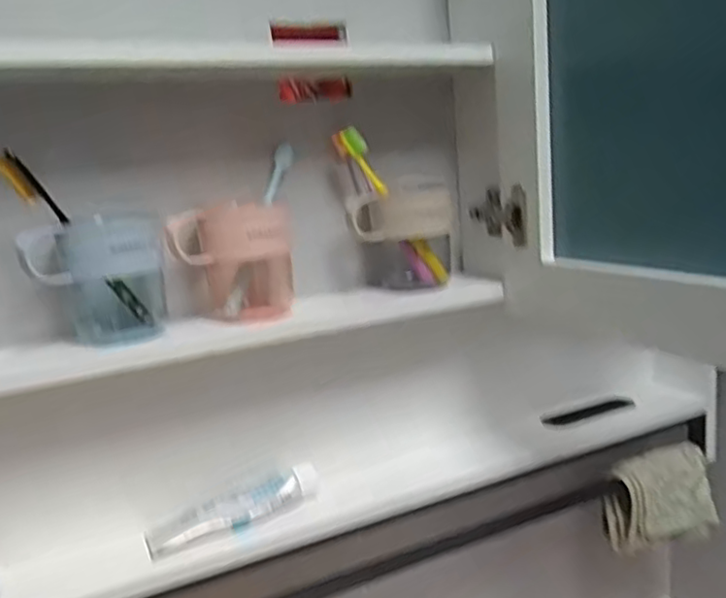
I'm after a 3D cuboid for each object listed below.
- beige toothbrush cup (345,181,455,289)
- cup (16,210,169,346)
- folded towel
[{"bbox_3d":[0.046,-0.068,0.712,0.101,0.106,0.086,-3,12,9],"label":"beige toothbrush cup"},{"bbox_3d":[-0.224,-0.013,0.563,0.101,0.110,0.076,-9,12,-20],"label":"cup"},{"bbox_3d":[0.375,0.250,0.822,0.137,0.101,0.065,-8,12,-14],"label":"folded towel"}]

